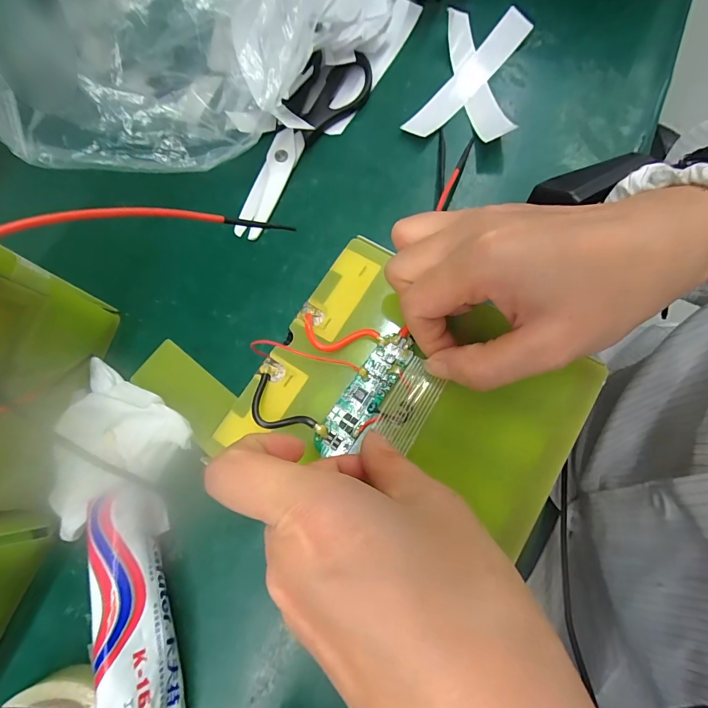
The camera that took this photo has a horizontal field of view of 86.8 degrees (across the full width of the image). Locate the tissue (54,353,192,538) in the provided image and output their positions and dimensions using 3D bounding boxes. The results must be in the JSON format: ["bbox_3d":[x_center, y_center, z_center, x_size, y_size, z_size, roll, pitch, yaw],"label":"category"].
[{"bbox_3d":[-0.160,0.062,0.237,0.082,0.032,0.087,28,78,11],"label":"tissue"}]

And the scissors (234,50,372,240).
[{"bbox_3d":[-0.042,-0.173,0.296,0.059,0.022,0.181,21,77,9],"label":"scissors"}]

